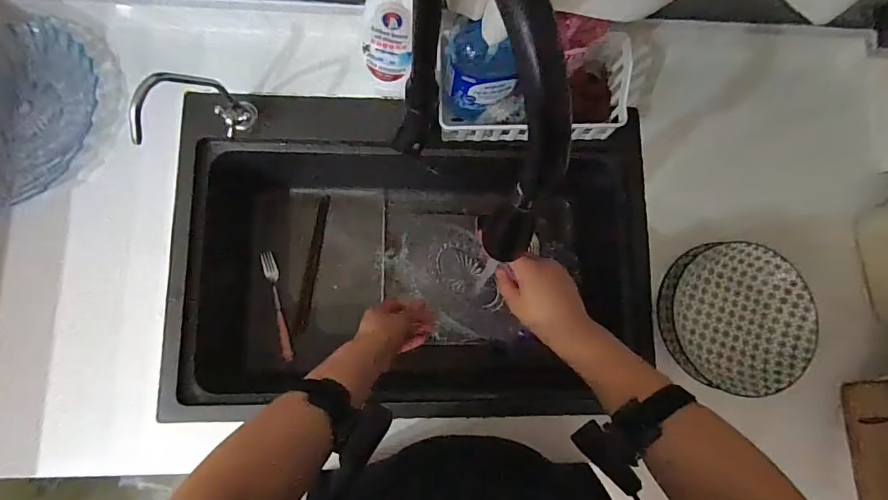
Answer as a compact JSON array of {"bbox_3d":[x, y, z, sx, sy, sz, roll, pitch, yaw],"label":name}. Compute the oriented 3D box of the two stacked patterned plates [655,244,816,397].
[{"bbox_3d":[0.404,0.093,0.625,0.203,0.037,0.195,0,83,-3],"label":"two stacked patterned plates"}]

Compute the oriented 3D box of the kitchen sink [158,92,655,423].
[{"bbox_3d":[-0.049,-0.003,0.739,0.689,0.198,0.447,-1,83,-3],"label":"kitchen sink"}]

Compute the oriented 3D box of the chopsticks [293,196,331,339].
[{"bbox_3d":[-0.239,0.024,0.817,0.024,0.011,0.250,8,82,-2],"label":"chopsticks"}]

